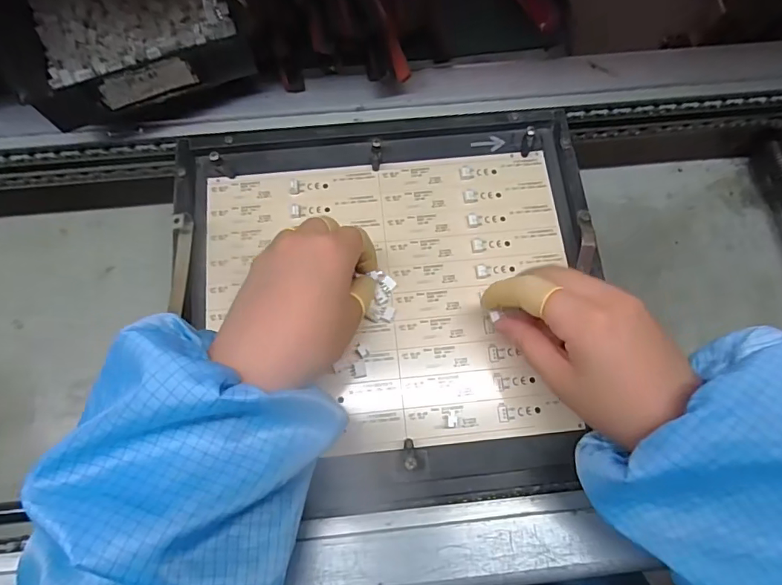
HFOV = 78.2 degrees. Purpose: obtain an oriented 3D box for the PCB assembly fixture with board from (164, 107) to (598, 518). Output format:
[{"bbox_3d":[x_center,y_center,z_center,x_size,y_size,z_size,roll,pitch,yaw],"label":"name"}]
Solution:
[{"bbox_3d":[-0.001,0.002,0.340,0.289,0.039,0.272,-5,68,-1],"label":"PCB assembly fixture with board"}]

